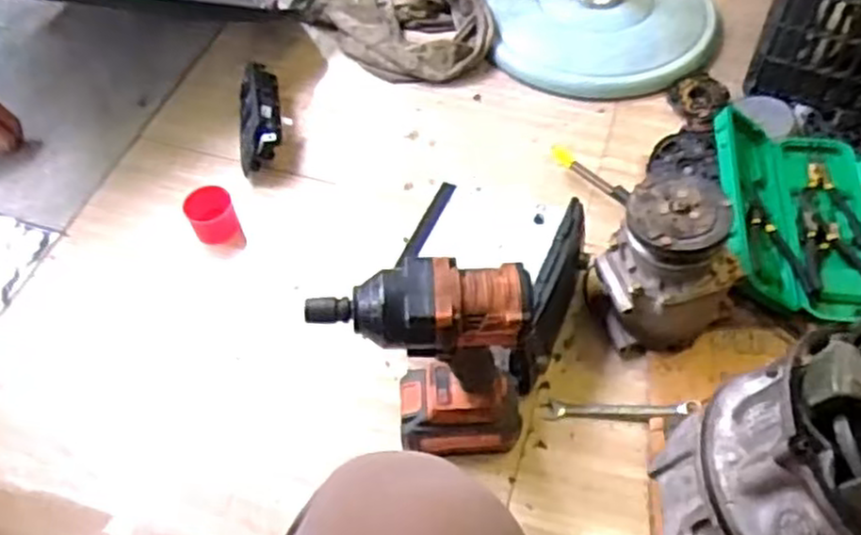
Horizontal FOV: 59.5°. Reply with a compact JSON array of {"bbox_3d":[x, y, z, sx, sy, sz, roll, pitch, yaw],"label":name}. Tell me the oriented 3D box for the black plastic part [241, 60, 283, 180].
[{"bbox_3d":[-0.257,-0.233,1.145,0.063,0.064,0.205,-6,54,-2],"label":"black plastic part"}]

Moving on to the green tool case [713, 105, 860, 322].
[{"bbox_3d":[0.465,-0.075,0.941,0.208,0.068,0.289,4,55,5],"label":"green tool case"}]

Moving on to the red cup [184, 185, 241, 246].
[{"bbox_3d":[-0.299,-0.068,1.041,0.060,0.075,0.061,-1,54,1],"label":"red cup"}]

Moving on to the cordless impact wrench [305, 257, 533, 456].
[{"bbox_3d":[-0.004,0.094,0.728,0.187,0.260,0.071,0,54,2],"label":"cordless impact wrench"}]

